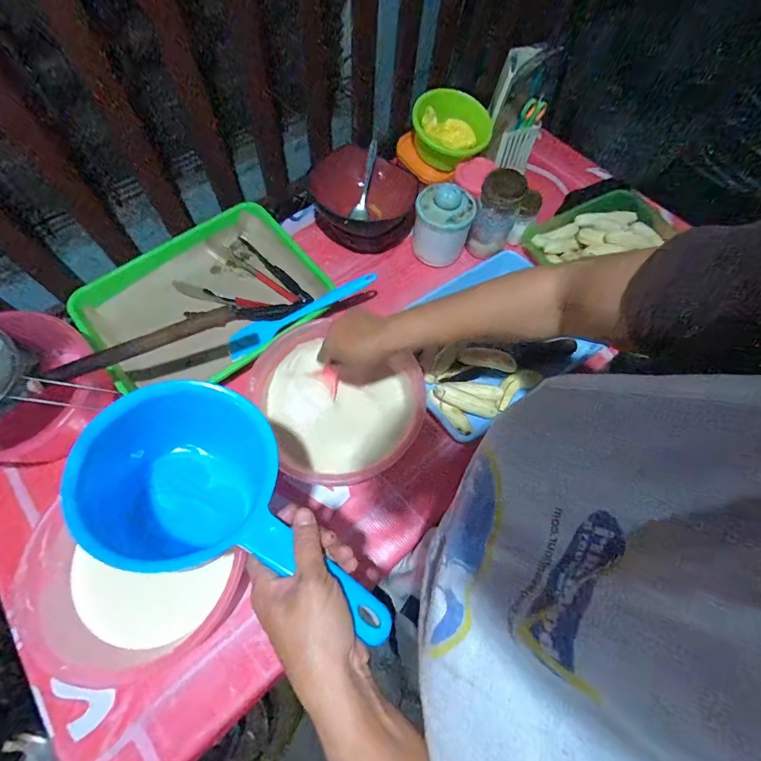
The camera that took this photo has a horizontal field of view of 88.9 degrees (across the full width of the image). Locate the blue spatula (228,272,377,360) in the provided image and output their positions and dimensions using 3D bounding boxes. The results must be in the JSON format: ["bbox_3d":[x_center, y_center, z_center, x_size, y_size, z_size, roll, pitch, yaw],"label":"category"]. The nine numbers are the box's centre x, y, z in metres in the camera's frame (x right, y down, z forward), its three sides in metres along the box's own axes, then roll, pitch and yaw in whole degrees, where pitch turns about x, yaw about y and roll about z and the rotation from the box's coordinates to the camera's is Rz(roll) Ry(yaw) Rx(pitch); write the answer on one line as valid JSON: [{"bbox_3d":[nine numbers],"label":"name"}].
[{"bbox_3d":[-0.129,-0.110,0.631,0.262,0.011,0.047,-26,70,3],"label":"blue spatula"}]

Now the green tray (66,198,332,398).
[{"bbox_3d":[-0.293,-0.137,0.650,0.346,0.054,0.271,-40,75,-17],"label":"green tray"}]

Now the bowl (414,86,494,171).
[{"bbox_3d":[0.127,-0.453,0.699,0.140,0.072,0.118,14,67,3],"label":"bowl"}]

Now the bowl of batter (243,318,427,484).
[{"bbox_3d":[-0.068,0.041,0.562,0.235,0.096,0.200,27,69,8],"label":"bowl of batter"}]

